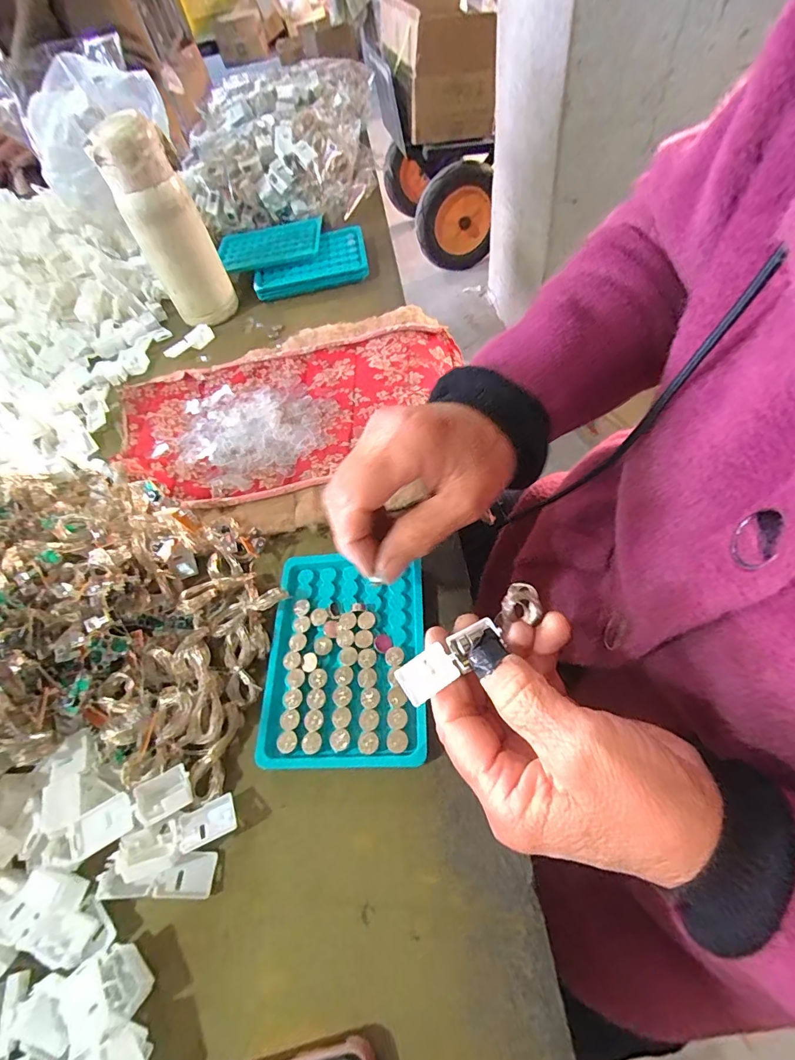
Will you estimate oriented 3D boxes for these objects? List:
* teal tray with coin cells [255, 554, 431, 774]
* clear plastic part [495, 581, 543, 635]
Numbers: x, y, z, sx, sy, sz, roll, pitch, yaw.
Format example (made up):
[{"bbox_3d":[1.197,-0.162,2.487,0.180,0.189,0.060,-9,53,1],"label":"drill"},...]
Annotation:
[{"bbox_3d":[-0.032,0.075,0.281,0.096,0.019,0.130,-6,56,6],"label":"teal tray with coin cells"},{"bbox_3d":[0.072,0.046,0.278,0.028,0.013,0.023,-12,56,-4],"label":"clear plastic part"}]

